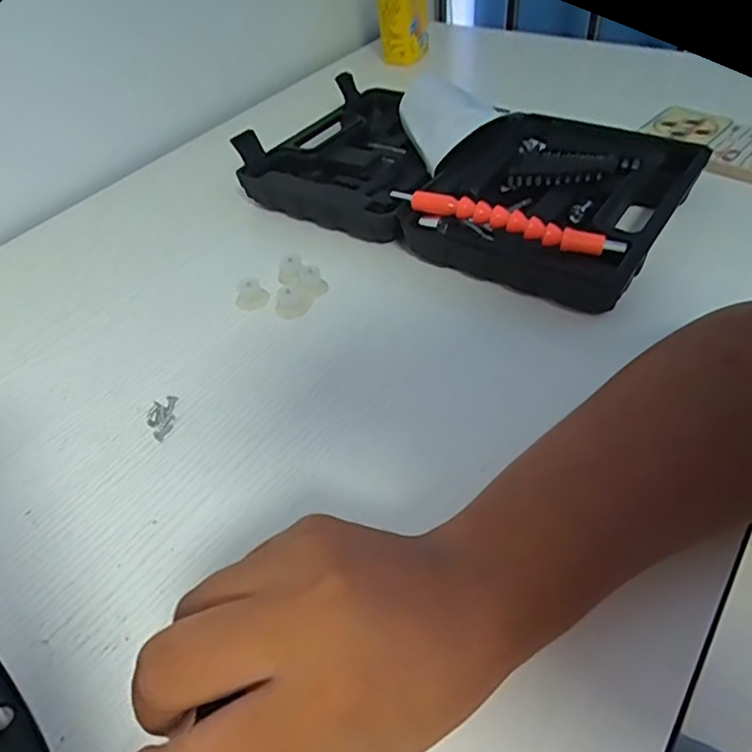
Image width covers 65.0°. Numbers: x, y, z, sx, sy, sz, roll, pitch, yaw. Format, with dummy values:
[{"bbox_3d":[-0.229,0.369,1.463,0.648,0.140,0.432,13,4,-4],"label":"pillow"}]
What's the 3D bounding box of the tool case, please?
[{"bbox_3d":[0.068,-0.174,0.490,0.331,0.044,0.207,23,54,27],"label":"tool case"}]

